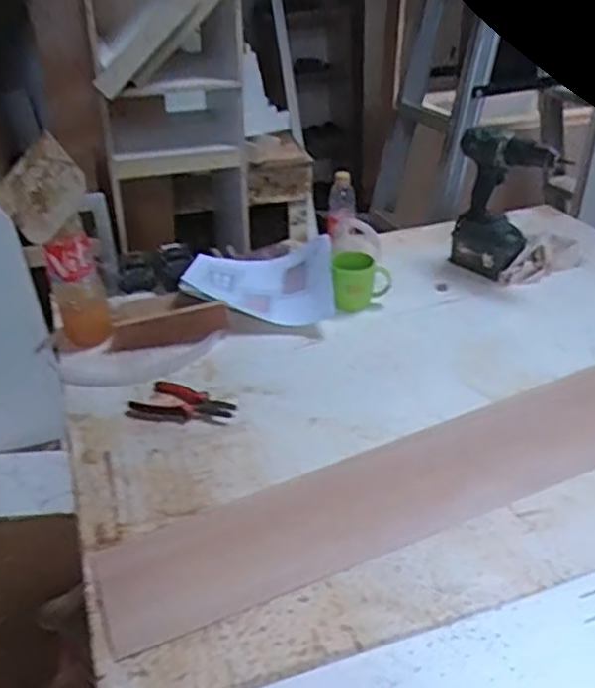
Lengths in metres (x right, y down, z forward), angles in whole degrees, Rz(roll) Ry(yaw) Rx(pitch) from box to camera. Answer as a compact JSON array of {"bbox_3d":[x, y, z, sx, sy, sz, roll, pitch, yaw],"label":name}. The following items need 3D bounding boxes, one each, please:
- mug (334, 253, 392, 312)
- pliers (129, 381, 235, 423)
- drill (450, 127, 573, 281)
[{"bbox_3d":[0.121,-0.113,1.249,0.109,0.101,0.081,0,32,4],"label":"mug"},{"bbox_3d":[-0.169,0.091,1.026,0.151,0.012,0.084,10,34,20],"label":"pliers"},{"bbox_3d":[0.399,-0.263,1.308,0.195,0.286,0.076,25,41,36],"label":"drill"}]

